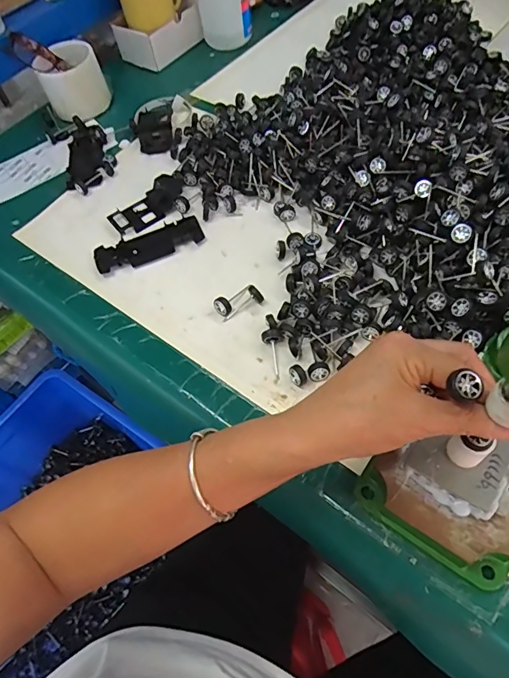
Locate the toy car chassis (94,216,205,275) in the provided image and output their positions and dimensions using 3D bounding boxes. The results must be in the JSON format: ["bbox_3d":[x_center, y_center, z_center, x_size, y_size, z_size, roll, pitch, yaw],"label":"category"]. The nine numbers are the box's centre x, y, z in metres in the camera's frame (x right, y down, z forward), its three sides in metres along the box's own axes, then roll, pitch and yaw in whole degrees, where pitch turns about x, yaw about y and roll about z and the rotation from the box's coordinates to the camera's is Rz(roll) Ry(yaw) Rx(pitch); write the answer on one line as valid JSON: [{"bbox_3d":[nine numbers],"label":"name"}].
[{"bbox_3d":[-0.122,-0.110,0.535,0.124,0.009,0.047,-20,58,-6],"label":"toy car chassis"}]

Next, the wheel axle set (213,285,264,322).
[{"bbox_3d":[-0.016,-0.038,0.474,0.046,0.019,0.024,-33,61,-13],"label":"wheel axle set"}]

